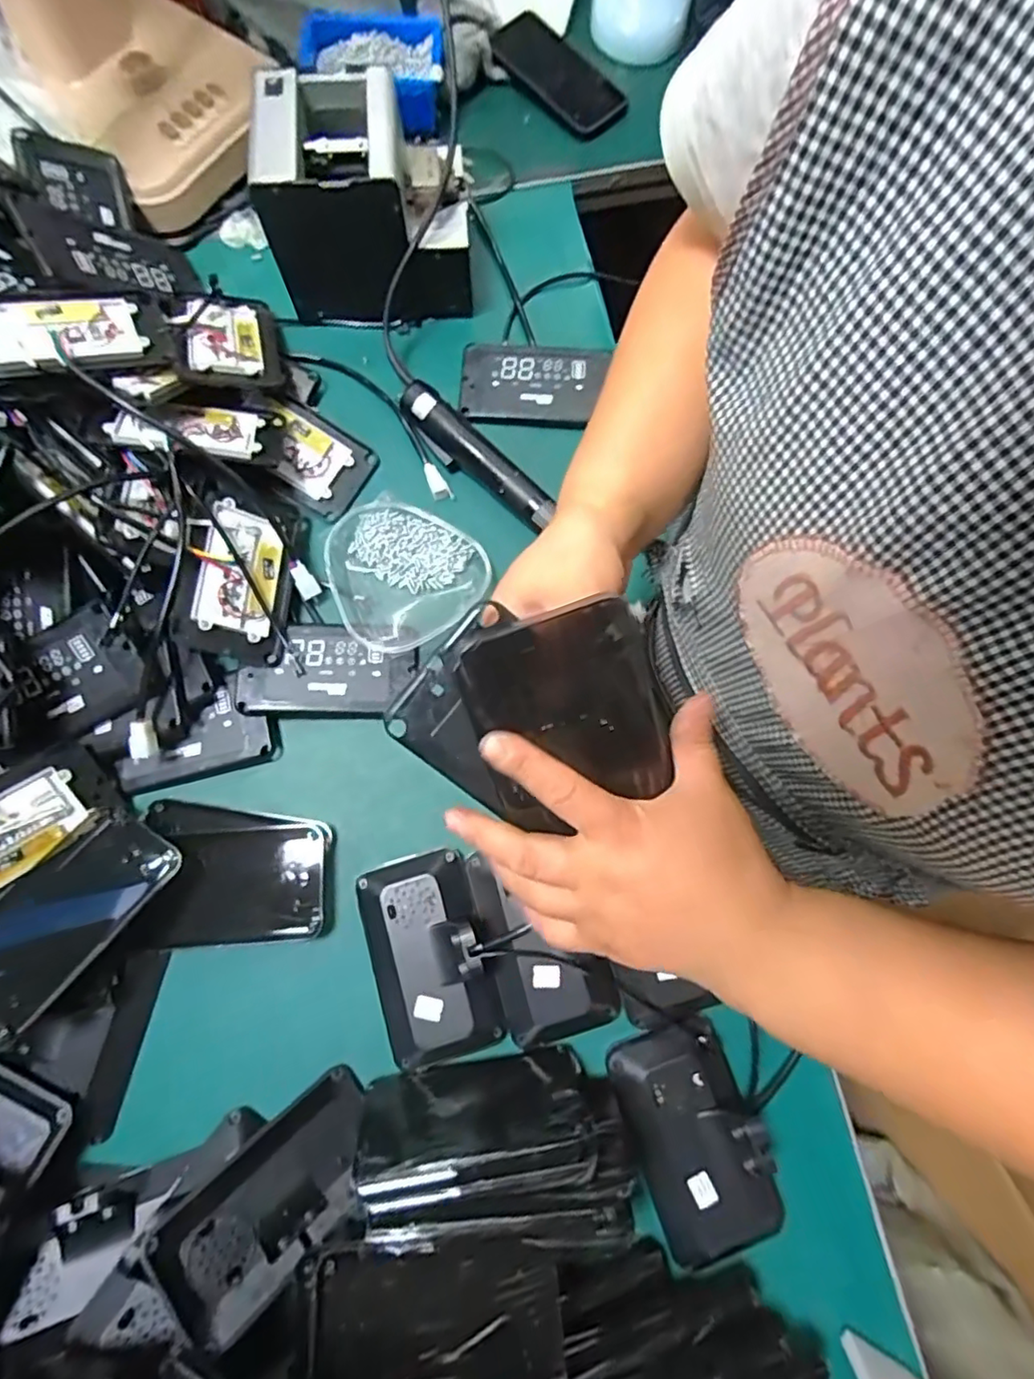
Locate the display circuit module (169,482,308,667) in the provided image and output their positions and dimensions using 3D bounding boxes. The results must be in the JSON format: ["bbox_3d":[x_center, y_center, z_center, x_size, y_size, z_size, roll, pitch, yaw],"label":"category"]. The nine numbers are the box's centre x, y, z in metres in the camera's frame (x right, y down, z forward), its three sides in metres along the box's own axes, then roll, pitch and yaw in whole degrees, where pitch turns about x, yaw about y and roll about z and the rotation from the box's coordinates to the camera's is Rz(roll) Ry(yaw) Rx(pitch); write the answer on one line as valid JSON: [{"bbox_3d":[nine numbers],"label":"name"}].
[{"bbox_3d":[-0.241,-0.100,0.540,0.095,0.027,0.151,12,73,-37],"label":"display circuit module"}]

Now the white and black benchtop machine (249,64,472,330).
[{"bbox_3d":[-0.137,-0.459,0.582,0.179,0.139,0.132,2,79,-1],"label":"white and black benchtop machine"}]

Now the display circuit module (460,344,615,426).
[{"bbox_3d":[0.017,-0.315,0.624,0.145,0.014,0.085,2,79,-1],"label":"display circuit module"}]

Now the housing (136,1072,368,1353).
[{"bbox_3d":[-0.174,0.369,0.446,0.156,0.025,0.084,-30,76,-38],"label":"housing"}]

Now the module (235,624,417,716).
[{"bbox_3d":[-0.170,-0.018,0.547,0.149,0.016,0.080,0,79,-2],"label":"module"}]

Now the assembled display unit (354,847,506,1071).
[{"bbox_3d":[-0.073,0.214,0.486,0.095,0.046,0.155,-16,80,-4],"label":"assembled display unit"}]

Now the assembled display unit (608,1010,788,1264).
[{"bbox_3d":[0.137,0.344,0.463,0.092,0.037,0.157,-19,80,-5],"label":"assembled display unit"}]

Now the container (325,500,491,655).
[{"bbox_3d":[-0.109,-0.108,0.560,0.141,0.029,0.137,0,79,-1],"label":"container"}]

